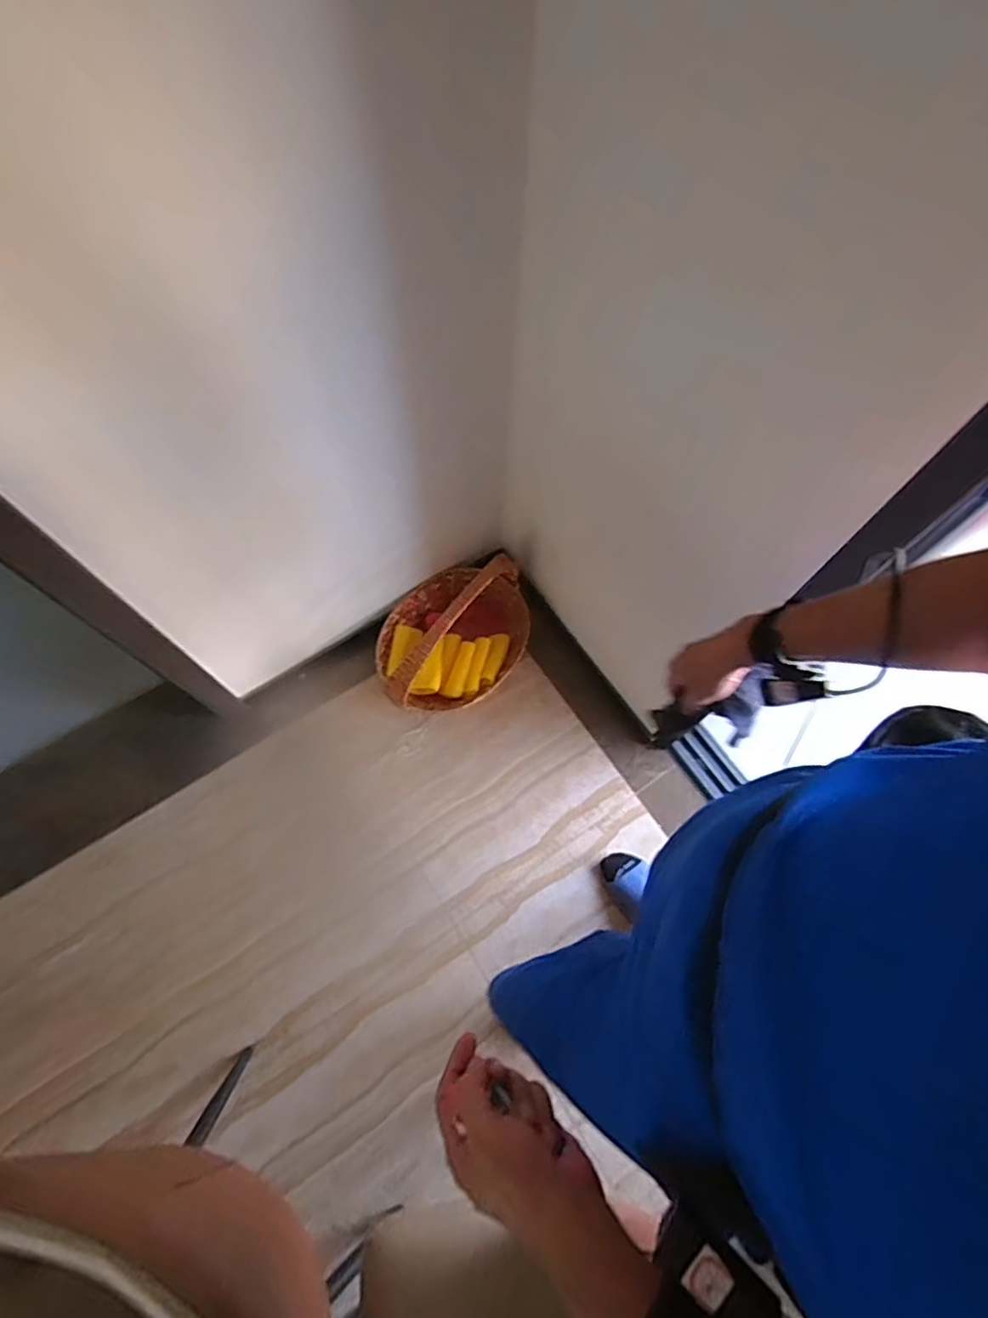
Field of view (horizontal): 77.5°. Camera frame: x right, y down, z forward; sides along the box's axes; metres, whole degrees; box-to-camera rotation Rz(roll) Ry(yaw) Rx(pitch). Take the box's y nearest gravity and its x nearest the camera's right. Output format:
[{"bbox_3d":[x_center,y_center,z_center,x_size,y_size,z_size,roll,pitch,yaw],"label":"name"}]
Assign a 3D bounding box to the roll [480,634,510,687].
[{"bbox_3d":[0.005,0.003,1.473,0.052,0.040,0.148,15,69,6],"label":"roll"}]

